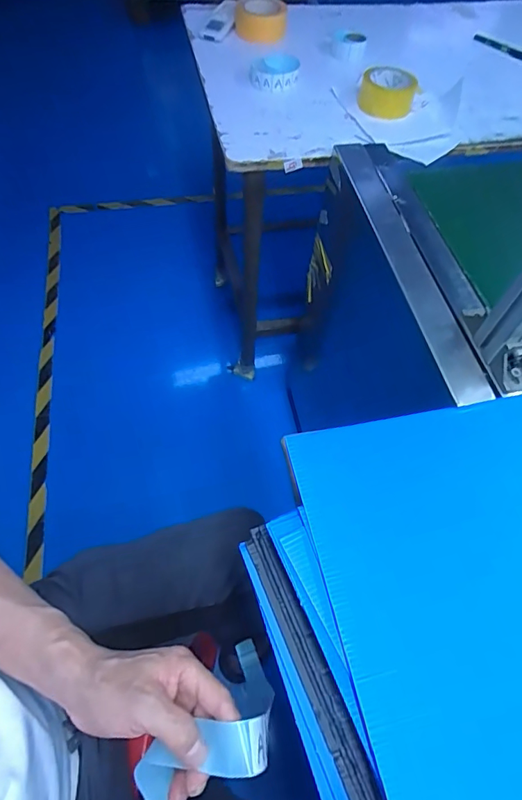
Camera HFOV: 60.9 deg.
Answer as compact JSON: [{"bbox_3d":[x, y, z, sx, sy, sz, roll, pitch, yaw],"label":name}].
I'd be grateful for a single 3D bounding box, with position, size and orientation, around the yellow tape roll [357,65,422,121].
[{"bbox_3d":[0.238,-0.575,0.826,0.094,0.053,0.103,1,59,-2],"label":"yellow tape roll"}]

